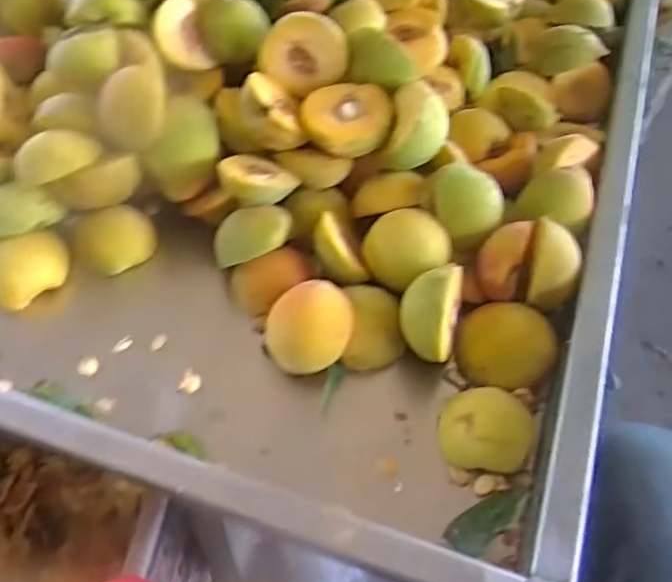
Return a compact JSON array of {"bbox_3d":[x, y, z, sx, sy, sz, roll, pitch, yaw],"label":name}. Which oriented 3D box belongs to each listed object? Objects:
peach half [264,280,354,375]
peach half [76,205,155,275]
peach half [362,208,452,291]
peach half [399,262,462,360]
[{"bbox_3d":[-0.018,0.025,0.451,0.056,0.042,0.051,1,54,-1],"label":"peach half"},{"bbox_3d":[-0.170,-0.041,0.516,0.056,0.025,0.046,-27,63,-14],"label":"peach half"},{"bbox_3d":[0.050,-0.029,0.481,0.058,0.023,0.060,-11,66,27],"label":"peach half"},{"bbox_3d":[0.062,0.015,0.445,0.037,0.049,0.058,9,54,5],"label":"peach half"}]

